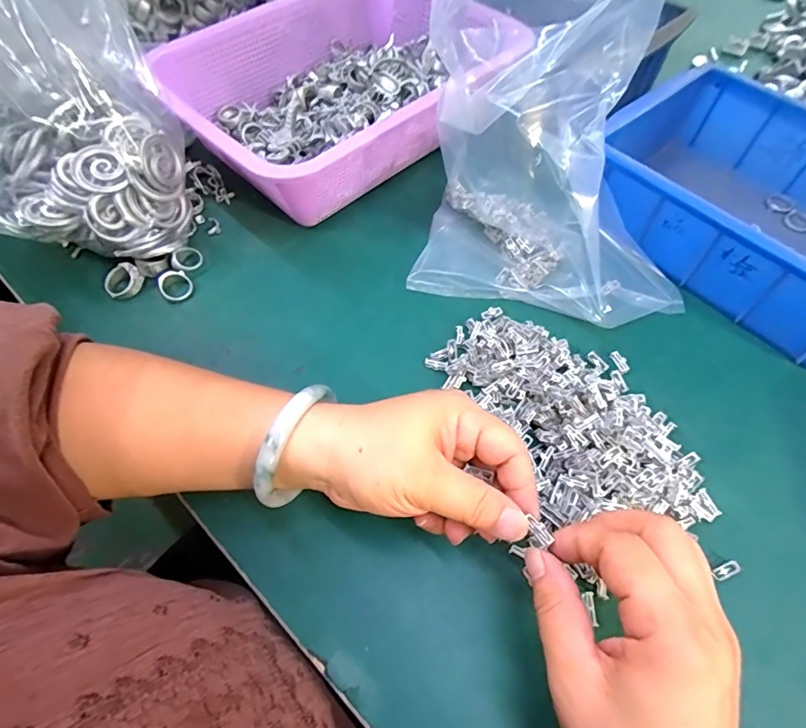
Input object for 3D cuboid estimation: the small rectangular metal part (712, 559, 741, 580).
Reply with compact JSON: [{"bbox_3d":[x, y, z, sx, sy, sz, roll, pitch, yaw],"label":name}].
[{"bbox_3d":[0.184,0.116,0.265,0.014,0.004,0.007,-23,62,-12],"label":"small rectangular metal part"}]

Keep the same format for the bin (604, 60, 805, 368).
[{"bbox_3d":[0.281,-0.127,0.368,0.172,0.067,0.234,-39,67,-19],"label":"bin"}]

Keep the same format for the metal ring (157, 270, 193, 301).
[{"bbox_3d":[-0.179,-0.061,0.370,0.027,0.008,0.027,6,69,-16],"label":"metal ring"}]

